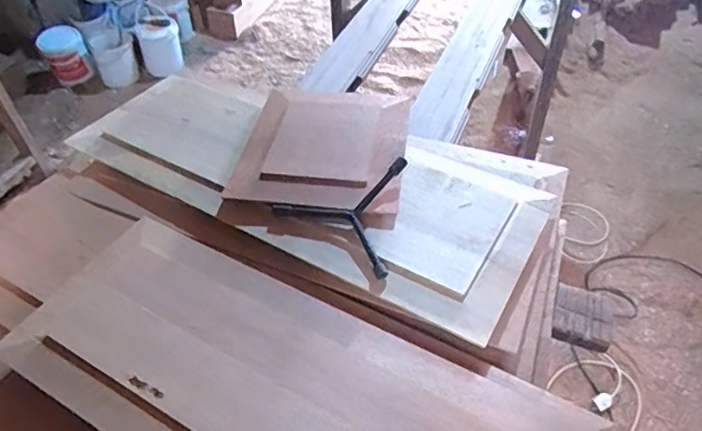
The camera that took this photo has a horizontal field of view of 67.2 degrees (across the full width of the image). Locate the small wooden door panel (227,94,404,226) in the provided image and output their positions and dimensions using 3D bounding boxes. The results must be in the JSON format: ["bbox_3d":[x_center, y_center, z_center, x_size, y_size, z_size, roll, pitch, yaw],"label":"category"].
[{"bbox_3d":[-0.032,-0.089,0.680,0.210,0.027,0.218,10,49,10],"label":"small wooden door panel"}]

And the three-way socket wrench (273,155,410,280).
[{"bbox_3d":[0.011,-0.018,0.608,0.160,0.039,0.131,30,55,25],"label":"three-way socket wrench"}]

